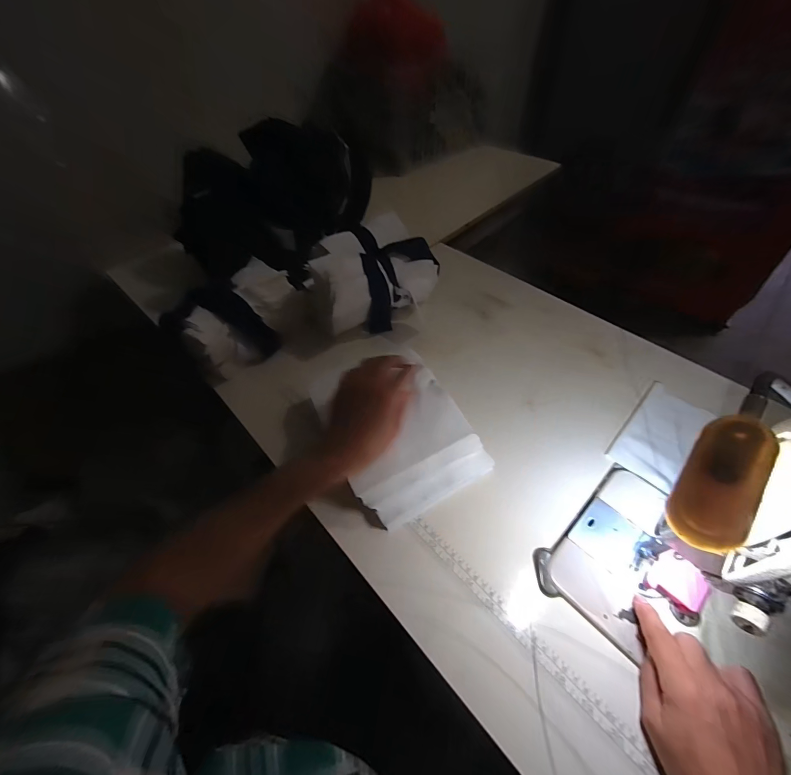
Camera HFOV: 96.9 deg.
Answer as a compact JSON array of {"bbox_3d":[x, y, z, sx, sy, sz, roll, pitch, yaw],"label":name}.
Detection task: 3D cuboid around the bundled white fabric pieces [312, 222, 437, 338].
[{"bbox_3d":[-0.025,-0.174,0.568,0.198,0.111,0.086,-25,54,-16],"label":"bundled white fabric pieces"}]

